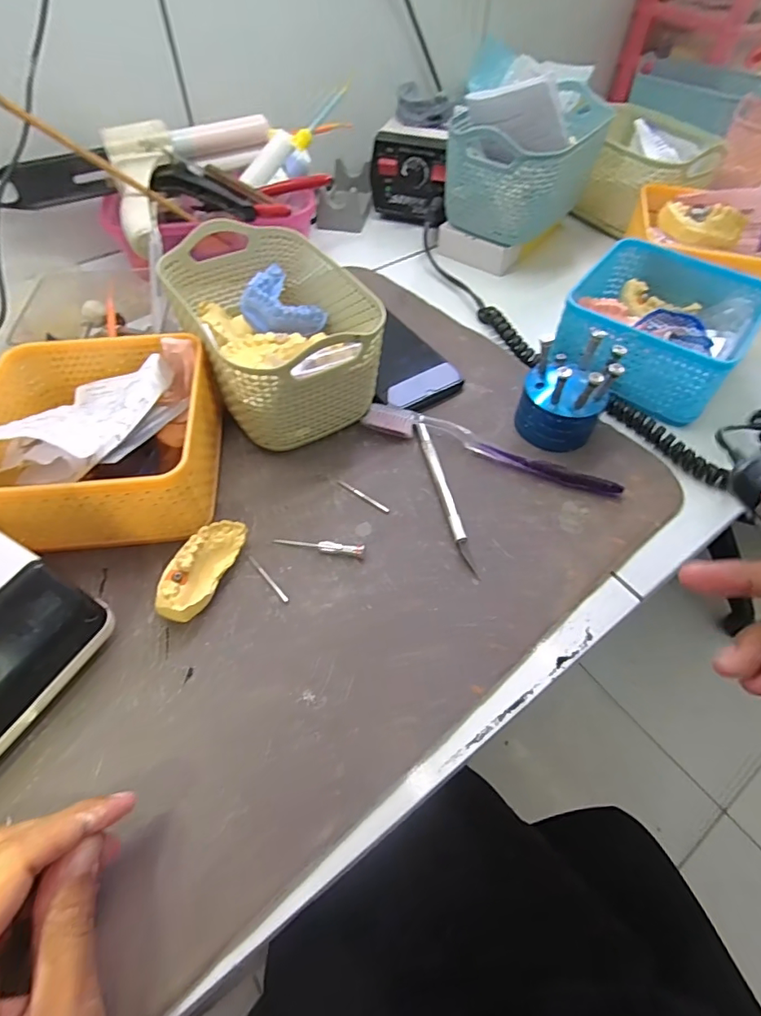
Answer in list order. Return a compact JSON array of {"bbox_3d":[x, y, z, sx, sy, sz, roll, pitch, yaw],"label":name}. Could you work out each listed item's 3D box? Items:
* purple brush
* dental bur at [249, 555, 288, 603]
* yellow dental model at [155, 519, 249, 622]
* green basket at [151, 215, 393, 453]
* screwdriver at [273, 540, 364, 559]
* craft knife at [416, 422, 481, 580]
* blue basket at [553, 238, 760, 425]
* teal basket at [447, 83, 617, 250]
[{"bbox_3d":[0.079,-0.044,0.361,0.187,0.012,0.020,18,56,11],"label":"purple brush"},{"bbox_3d":[-0.069,0.042,0.303,0.004,0.004,0.040,-36,63,-24],"label":"dental bur"},{"bbox_3d":[-0.105,0.036,0.291,0.024,0.028,0.066,15,56,9],"label":"yellow dental model"},{"bbox_3d":[-0.079,-0.132,0.371,0.113,0.075,0.169,-27,59,-19],"label":"green basket"},{"bbox_3d":[-0.039,0.024,0.314,0.058,0.009,0.007,7,55,4],"label":"screwdriver"},{"bbox_3d":[0.044,-0.011,0.342,0.008,0.007,0.126,-9,55,-8],"label":"craft knife"},{"bbox_3d":[0.227,-0.150,0.410,0.125,0.057,0.137,33,60,20],"label":"blue basket"},{"bbox_3d":[0.147,-0.351,0.497,0.113,0.096,0.167,35,61,21],"label":"teal basket"}]

